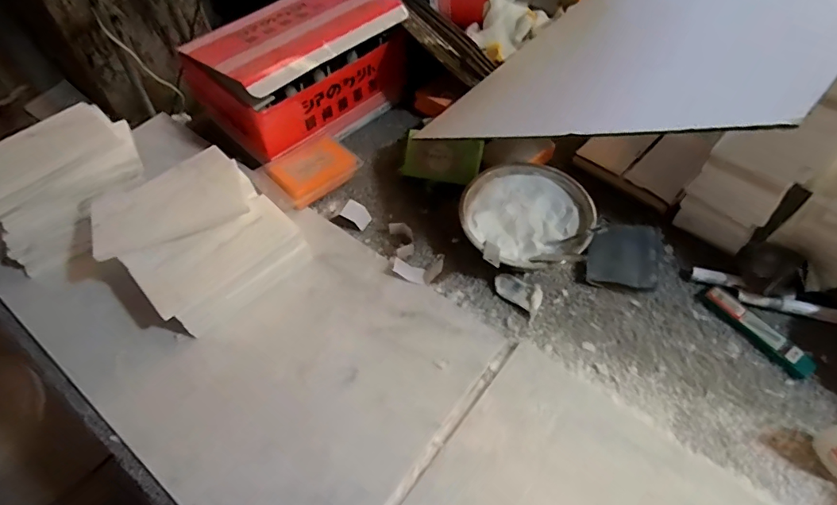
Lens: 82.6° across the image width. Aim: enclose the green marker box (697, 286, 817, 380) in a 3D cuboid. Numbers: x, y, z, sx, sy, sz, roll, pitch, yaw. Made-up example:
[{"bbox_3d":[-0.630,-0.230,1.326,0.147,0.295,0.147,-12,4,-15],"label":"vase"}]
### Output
[{"bbox_3d":[0.350,0.080,0.494,0.023,0.017,0.115,-30,60,-21],"label":"green marker box"}]

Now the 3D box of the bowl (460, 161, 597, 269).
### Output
[{"bbox_3d":[0.121,-0.035,0.557,0.143,0.056,0.138,1,54,-1],"label":"bowl"}]

